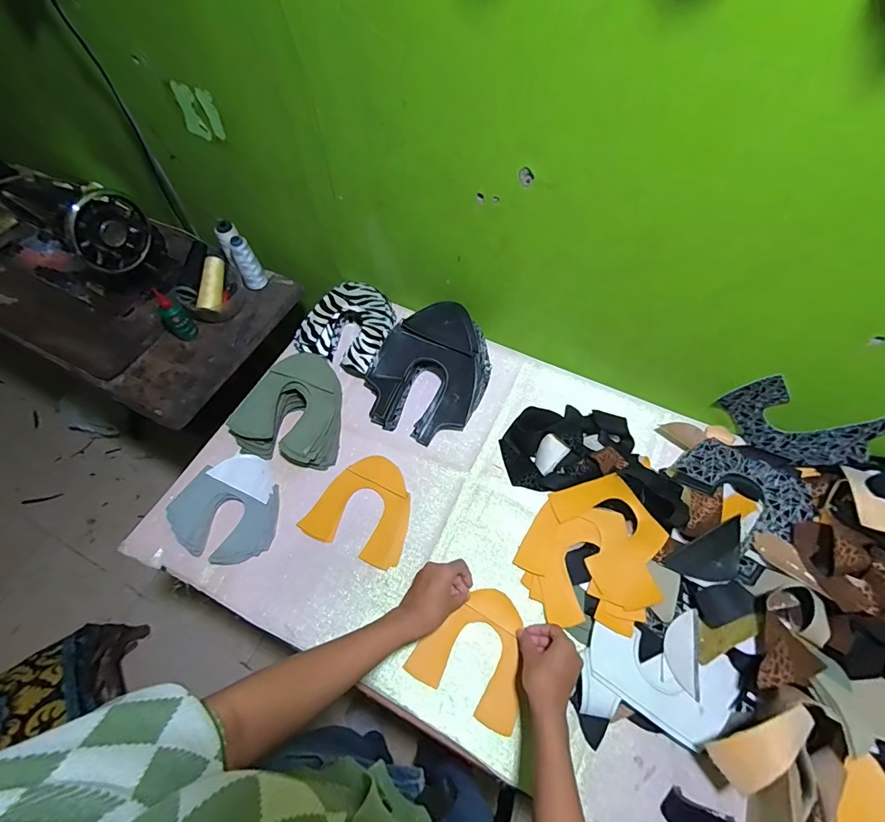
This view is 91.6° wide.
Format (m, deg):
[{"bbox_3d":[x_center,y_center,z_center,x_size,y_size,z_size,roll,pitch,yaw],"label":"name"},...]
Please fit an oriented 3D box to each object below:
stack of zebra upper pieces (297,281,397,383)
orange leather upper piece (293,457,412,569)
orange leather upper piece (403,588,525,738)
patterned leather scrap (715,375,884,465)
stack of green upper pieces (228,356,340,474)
[{"bbox_3d":[-0.174,-0.161,0.813,0.163,0.079,0.178,16,62,9],"label":"stack of zebra upper pieces"},{"bbox_3d":[-0.118,0.149,0.682,0.156,0.004,0.154,21,63,11],"label":"orange leather upper piece"},{"bbox_3d":[0.051,0.325,0.592,0.151,0.005,0.147,27,68,13],"label":"orange leather upper piece"},{"bbox_3d":[0.525,0.021,0.642,0.189,0.134,0.029,26,64,14],"label":"patterned leather scrap"},{"bbox_3d":[-0.255,-0.007,0.731,0.183,0.078,0.178,12,62,7],"label":"stack of green upper pieces"}]

